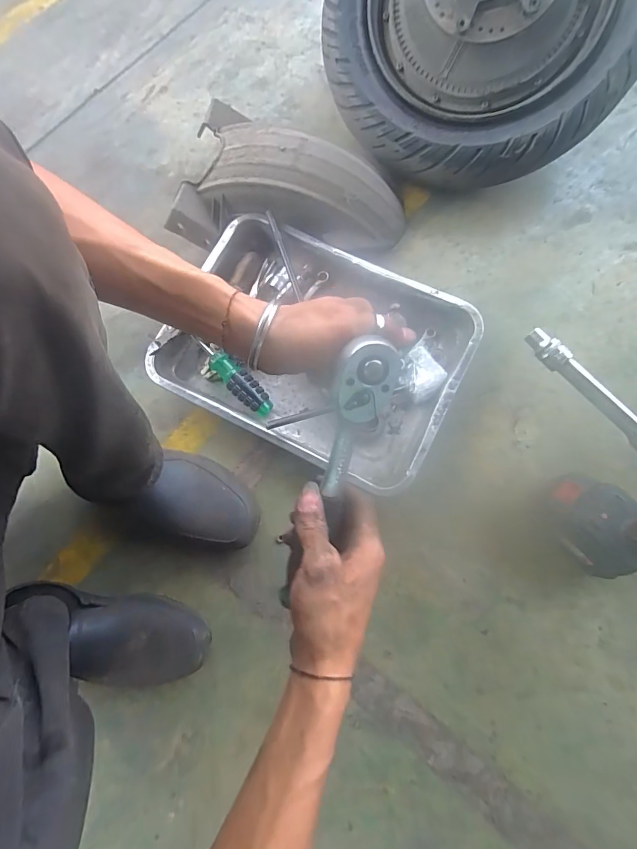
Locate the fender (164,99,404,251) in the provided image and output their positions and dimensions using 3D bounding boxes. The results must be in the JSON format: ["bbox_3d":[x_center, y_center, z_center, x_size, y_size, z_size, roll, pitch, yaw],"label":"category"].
[{"bbox_3d":[-0.037,-0.372,0.612,0.333,0.106,0.213,3,77,2],"label":"fender"}]

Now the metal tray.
[{"bbox_3d":[-0.007,-0.107,0.571,0.394,0.054,0.293,27,79,8],"label":"metal tray"}]

